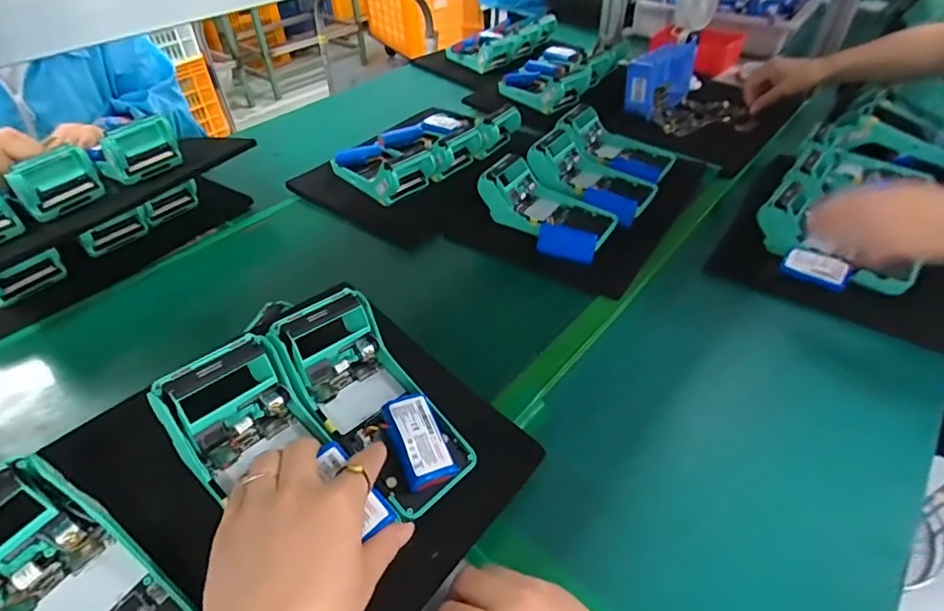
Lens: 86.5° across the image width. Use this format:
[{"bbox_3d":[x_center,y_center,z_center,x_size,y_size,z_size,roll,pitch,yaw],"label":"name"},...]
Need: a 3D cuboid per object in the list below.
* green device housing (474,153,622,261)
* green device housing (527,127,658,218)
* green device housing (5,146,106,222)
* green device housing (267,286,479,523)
[{"bbox_3d":[0.095,-0.127,0.629,0.169,0.062,0.104,29,52,28],"label":"green device housing"},{"bbox_3d":[0.163,-0.182,0.680,0.164,0.053,0.100,26,51,26],"label":"green device housing"},{"bbox_3d":[-0.471,-0.142,0.569,0.034,0.063,0.079,32,54,30],"label":"green device housing"},{"bbox_3d":[-0.075,0.075,0.381,0.078,0.061,0.167,-34,78,-27],"label":"green device housing"}]

